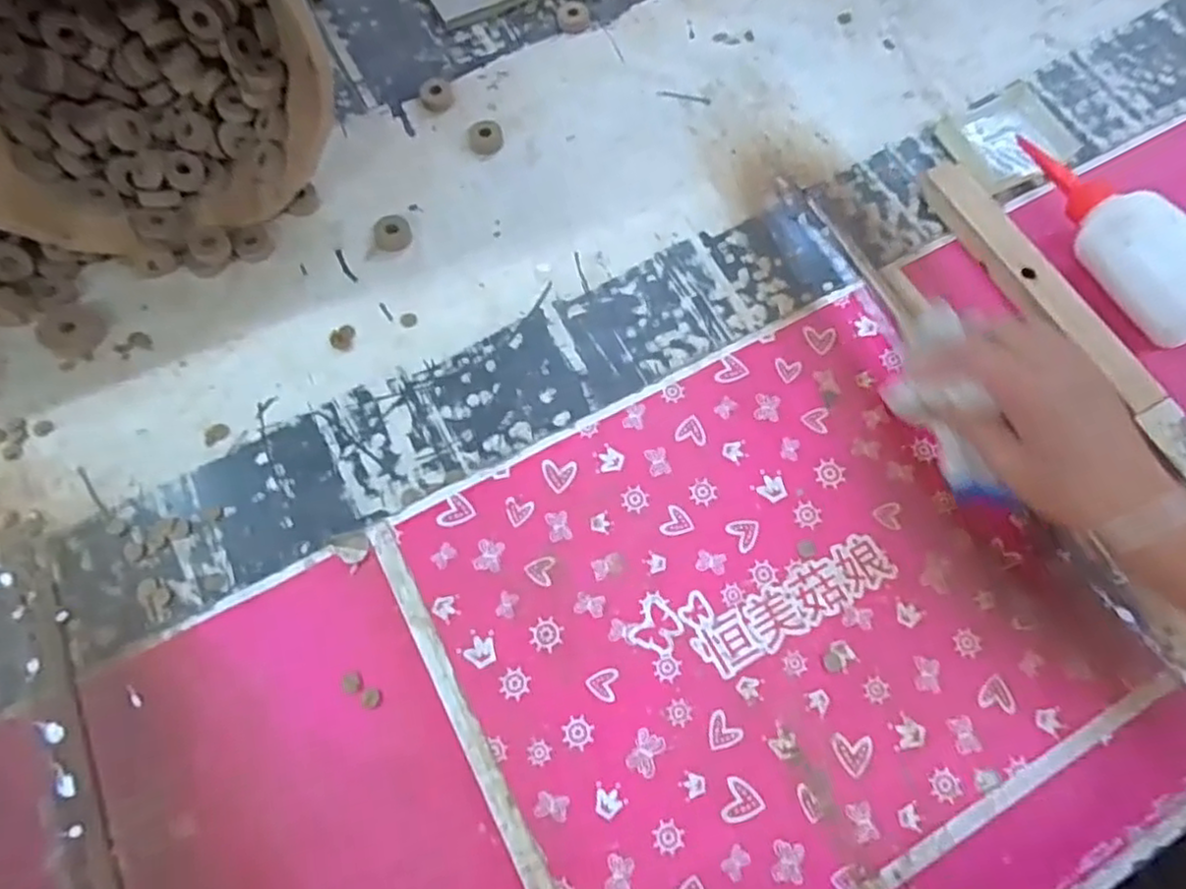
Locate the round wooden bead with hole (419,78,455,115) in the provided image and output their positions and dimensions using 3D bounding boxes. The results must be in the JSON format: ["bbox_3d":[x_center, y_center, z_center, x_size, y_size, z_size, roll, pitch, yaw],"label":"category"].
[{"bbox_3d":[-0.122,-0.274,0.539,0.024,0.011,0.030,-3,69,-2],"label":"round wooden bead with hole"}]

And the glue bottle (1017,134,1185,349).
[{"bbox_3d":[0.359,-0.151,0.468,0.054,0.059,0.179,-16,70,-7],"label":"glue bottle"}]

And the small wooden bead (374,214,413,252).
[{"bbox_3d":[-0.142,-0.150,0.491,0.025,0.015,0.019,-18,71,-7],"label":"small wooden bead"}]

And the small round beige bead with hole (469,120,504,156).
[{"bbox_3d":[-0.081,-0.234,0.525,0.025,0.011,0.027,0,69,-1],"label":"small round beige bead with hole"}]

